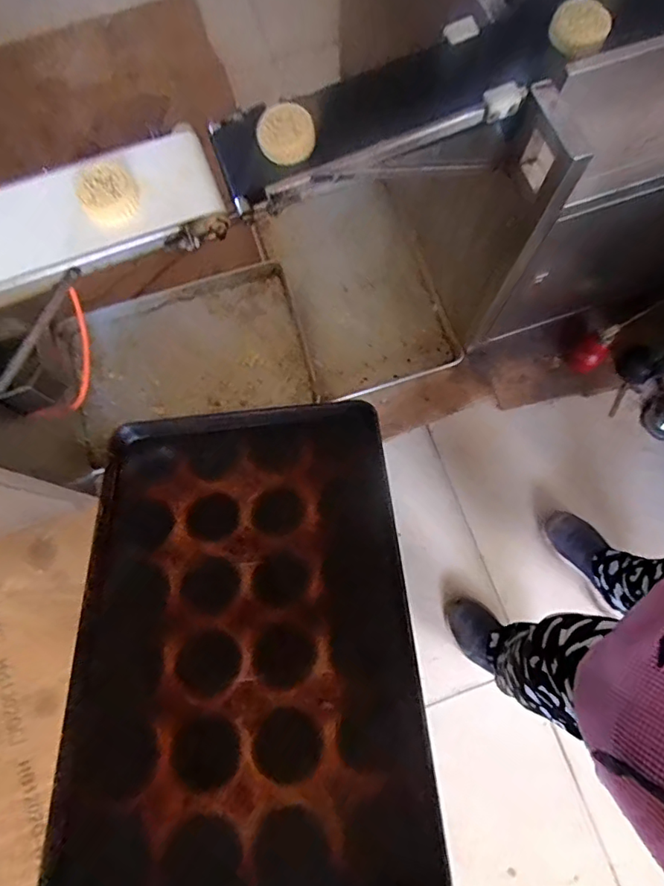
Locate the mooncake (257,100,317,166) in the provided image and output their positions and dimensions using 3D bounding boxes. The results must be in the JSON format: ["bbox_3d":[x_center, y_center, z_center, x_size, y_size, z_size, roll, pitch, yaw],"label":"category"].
[{"bbox_3d":[-0.058,-0.395,0.668,0.072,0.024,0.074,-5,76,0],"label":"mooncake"}]

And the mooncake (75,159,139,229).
[{"bbox_3d":[-0.282,-0.313,0.654,0.066,0.024,0.079,-29,77,-6],"label":"mooncake"}]

